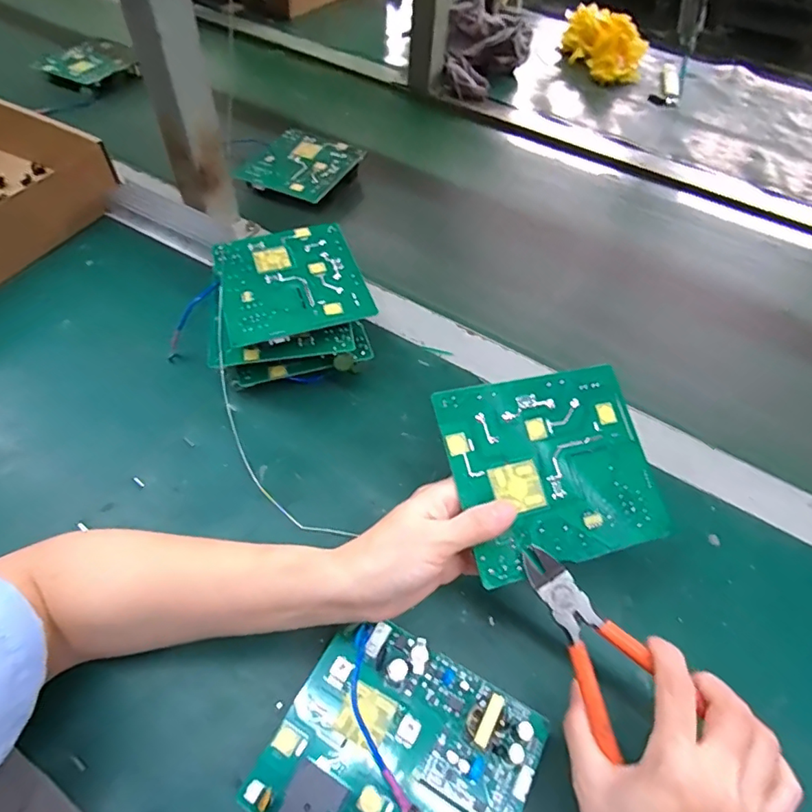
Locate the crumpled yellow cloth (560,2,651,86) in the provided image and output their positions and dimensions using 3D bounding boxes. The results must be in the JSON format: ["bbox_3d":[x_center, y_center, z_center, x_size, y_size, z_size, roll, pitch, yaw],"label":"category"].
[{"bbox_3d":[0.336,-0.619,0.879,0.092,0.074,0.155,-16,57,-15],"label":"crumpled yellow cloth"}]

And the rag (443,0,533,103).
[{"bbox_3d":[0.127,-0.556,0.806,0.130,0.099,0.152,11,54,4],"label":"rag"}]

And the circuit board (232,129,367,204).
[{"bbox_3d":[-0.127,-0.295,0.639,0.114,0.022,0.118,18,55,9],"label":"circuit board"}]

